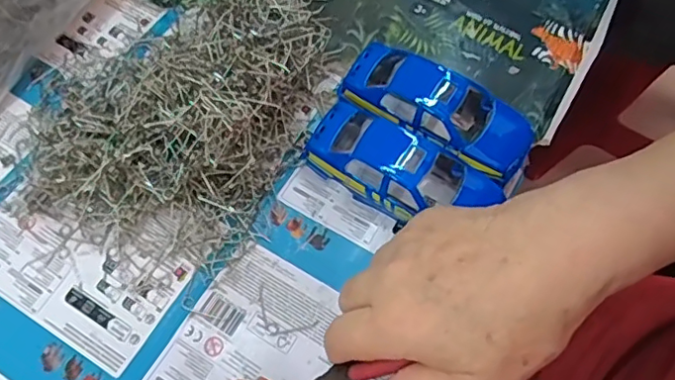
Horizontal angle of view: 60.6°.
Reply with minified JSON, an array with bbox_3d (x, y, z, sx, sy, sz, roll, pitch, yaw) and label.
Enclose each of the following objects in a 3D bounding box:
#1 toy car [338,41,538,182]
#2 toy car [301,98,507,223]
[{"bbox_3d":[0.068,-0.054,0.382,0.127,0.039,0.054,28,67,12],"label":"toy car"},{"bbox_3d":[0.038,-0.012,0.365,0.114,0.041,0.055,31,68,13],"label":"toy car"}]

